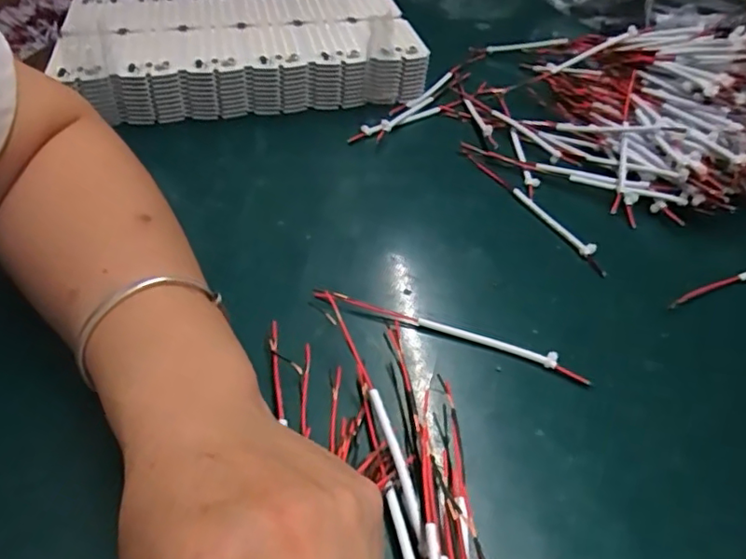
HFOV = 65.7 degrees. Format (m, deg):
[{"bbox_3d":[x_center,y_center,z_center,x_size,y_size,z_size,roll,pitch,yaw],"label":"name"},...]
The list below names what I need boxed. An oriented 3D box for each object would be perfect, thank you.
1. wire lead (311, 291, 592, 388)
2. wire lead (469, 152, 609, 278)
[{"bbox_3d":[0.039,0.027,0.311,0.150,0.005,0.009,16,46,16],"label":"wire lead"},{"bbox_3d":[0.111,-0.053,0.401,0.010,0.004,0.151,-19,47,-19],"label":"wire lead"}]

